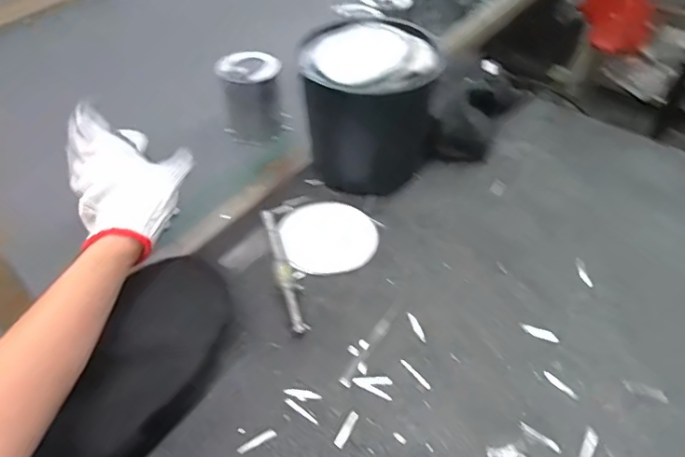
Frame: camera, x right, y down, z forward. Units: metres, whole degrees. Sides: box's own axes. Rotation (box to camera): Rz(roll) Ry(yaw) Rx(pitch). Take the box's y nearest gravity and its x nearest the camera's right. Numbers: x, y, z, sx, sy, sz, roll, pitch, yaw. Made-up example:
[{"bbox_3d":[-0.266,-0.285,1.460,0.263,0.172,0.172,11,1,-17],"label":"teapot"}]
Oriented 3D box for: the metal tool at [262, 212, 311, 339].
[{"bbox_3d":[-0.074,0.044,0.632,0.022,0.024,0.191,-14,49,-12],"label":"metal tool"}]

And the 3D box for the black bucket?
[{"bbox_3d":[0.034,-0.164,0.713,0.166,0.184,0.146,-5,48,-3],"label":"black bucket"}]

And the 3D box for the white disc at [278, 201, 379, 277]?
[{"bbox_3d":[-0.019,0.006,0.674,0.118,0.006,0.125,0,47,0],"label":"white disc"}]

